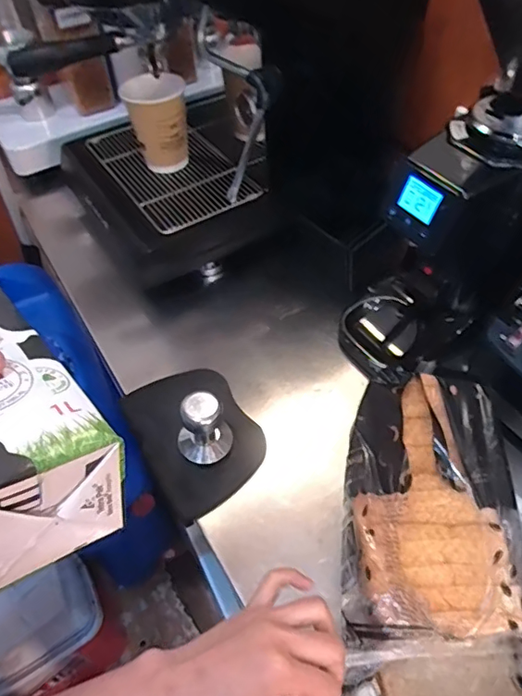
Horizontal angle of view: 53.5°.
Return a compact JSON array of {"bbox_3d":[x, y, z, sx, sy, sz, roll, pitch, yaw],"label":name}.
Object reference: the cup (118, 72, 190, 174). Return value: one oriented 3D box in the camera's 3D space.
[{"bbox_3d":[-0.140,-0.310,0.721,0.077,0.129,0.078,-2,49,2],"label":"cup"}]

